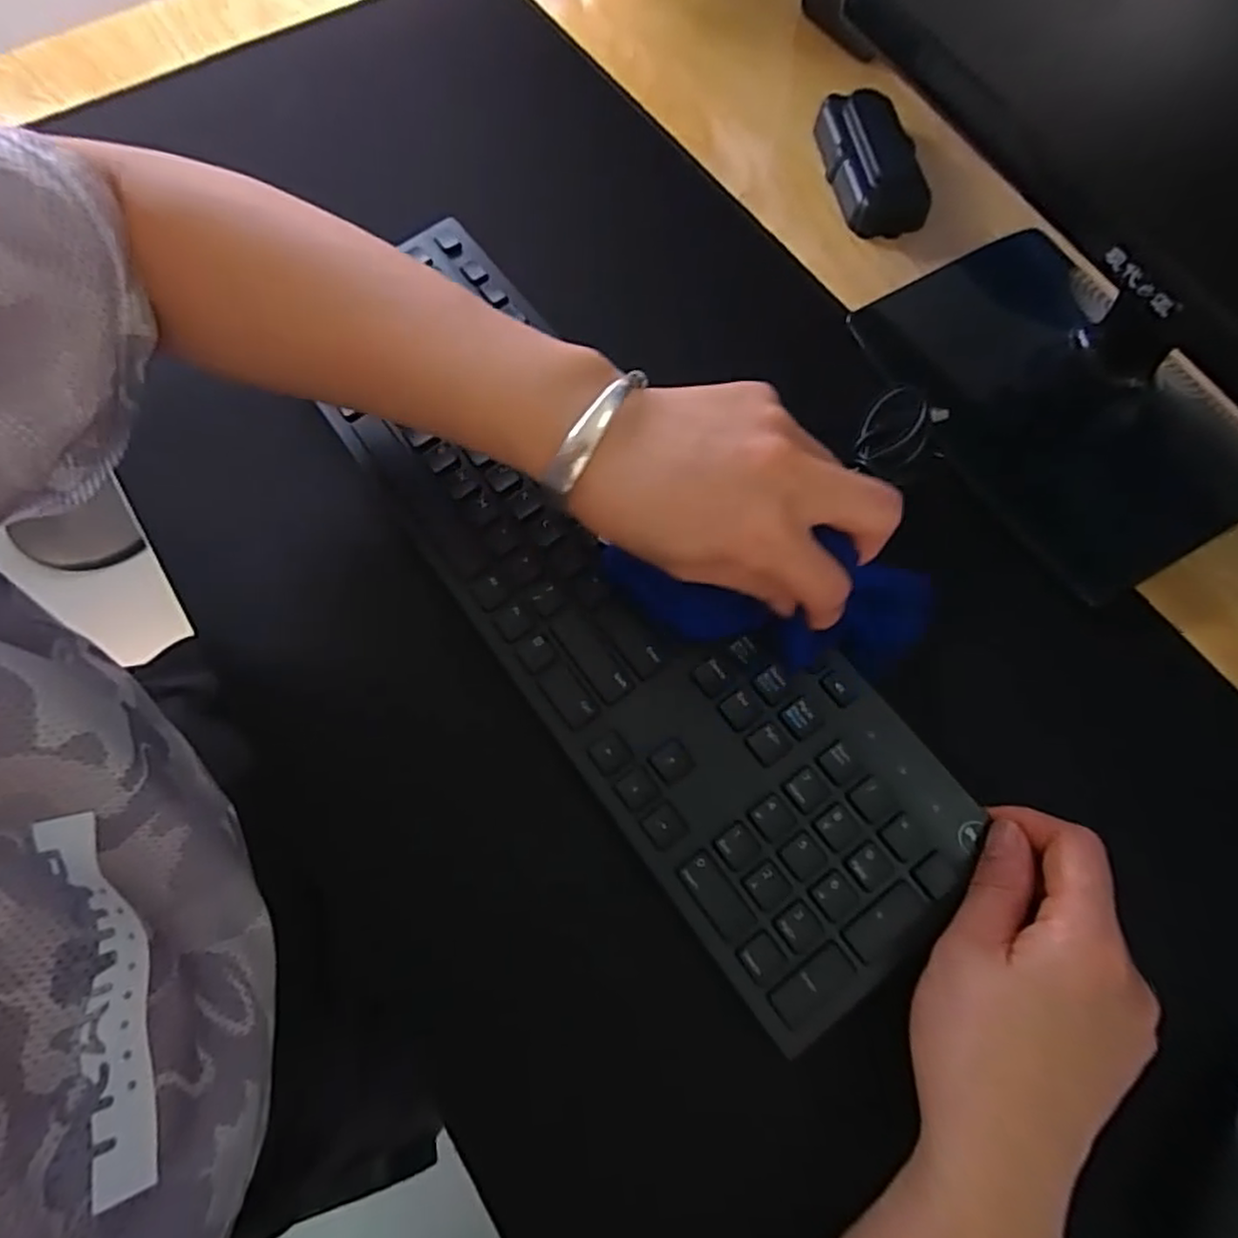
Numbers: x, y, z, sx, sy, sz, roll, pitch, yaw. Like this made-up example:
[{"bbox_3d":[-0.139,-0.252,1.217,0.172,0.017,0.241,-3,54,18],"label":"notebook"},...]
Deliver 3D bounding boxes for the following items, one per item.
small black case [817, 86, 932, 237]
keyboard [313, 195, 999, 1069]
[{"bbox_3d":[0.162,-0.294,0.444,0.052,0.028,0.104,-7,70,-2],"label":"small black case"},{"bbox_3d":[-0.010,-0.022,0.329,0.131,0.017,0.404,-37,74,-16],"label":"keyboard"}]

